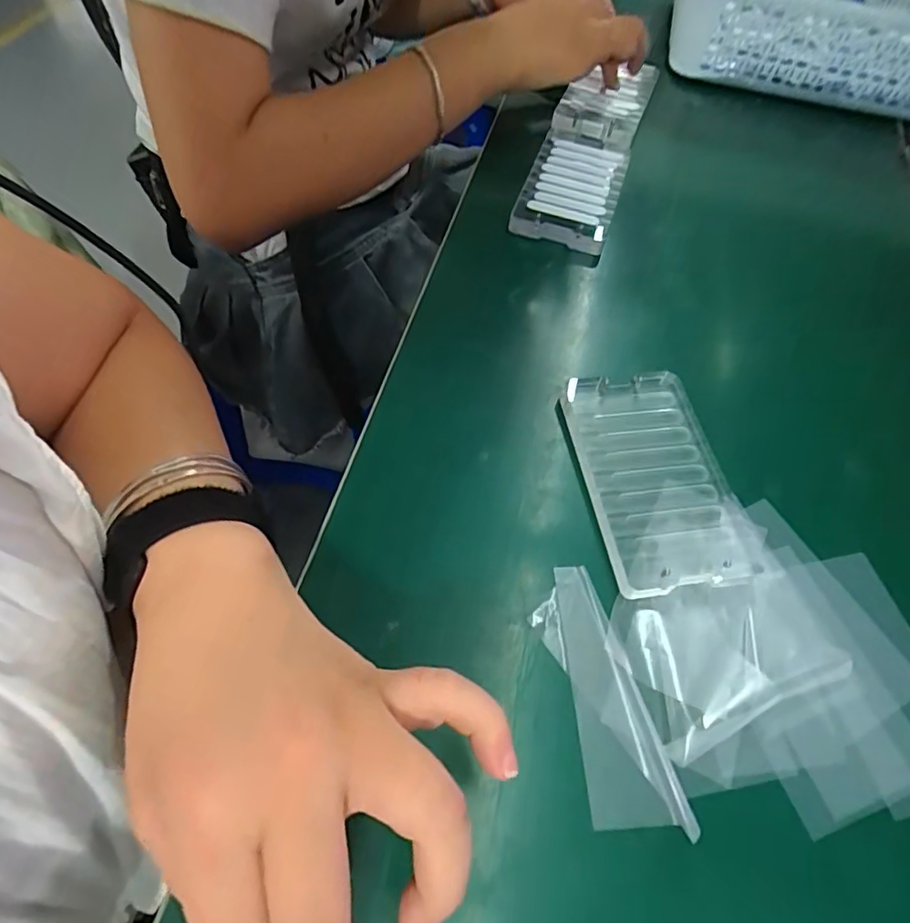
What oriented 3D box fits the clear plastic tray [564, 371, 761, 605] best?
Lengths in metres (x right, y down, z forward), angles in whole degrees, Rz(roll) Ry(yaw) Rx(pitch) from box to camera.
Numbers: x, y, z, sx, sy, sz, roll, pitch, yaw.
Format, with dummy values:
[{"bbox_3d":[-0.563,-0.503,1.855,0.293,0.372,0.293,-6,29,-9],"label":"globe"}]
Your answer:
[{"bbox_3d":[0.100,0.006,0.294,0.072,0.012,0.120,-8,59,-8],"label":"clear plastic tray"}]

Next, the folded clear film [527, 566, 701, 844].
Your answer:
[{"bbox_3d":[0.060,0.096,0.238,0.034,0.010,0.106,-13,60,-11],"label":"folded clear film"}]

